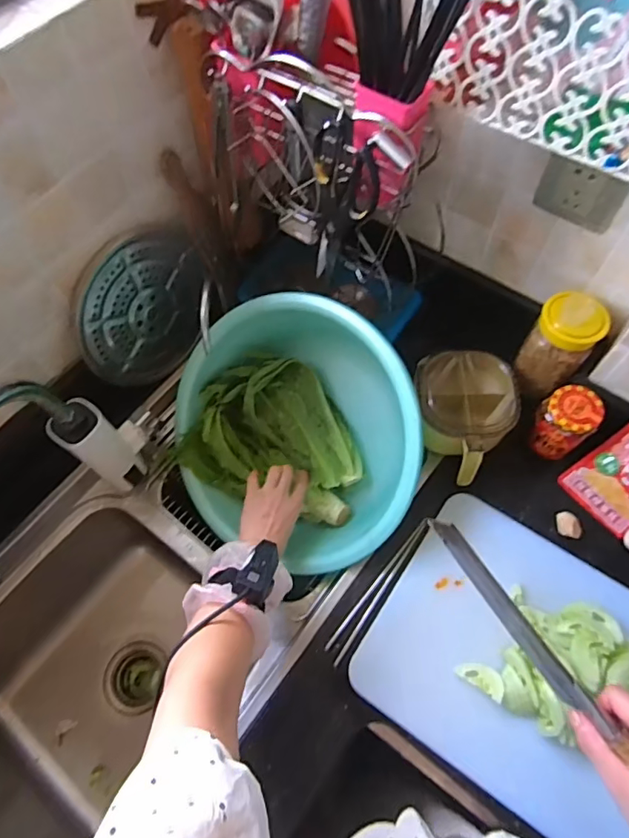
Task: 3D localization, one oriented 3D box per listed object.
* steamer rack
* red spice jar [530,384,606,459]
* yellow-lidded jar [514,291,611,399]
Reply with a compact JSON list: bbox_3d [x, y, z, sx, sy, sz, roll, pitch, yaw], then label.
[{"bbox_3d":[-0.244,-0.151,0.748,0.014,0.217,0.192,31,34,29],"label":"steamer rack"},{"bbox_3d":[0.342,0.007,0.710,0.061,0.104,0.068,-32,67,-12],"label":"red spice jar"},{"bbox_3d":[0.333,-0.101,0.702,0.076,0.146,0.073,-1,64,2],"label":"yellow-lidded jar"}]

